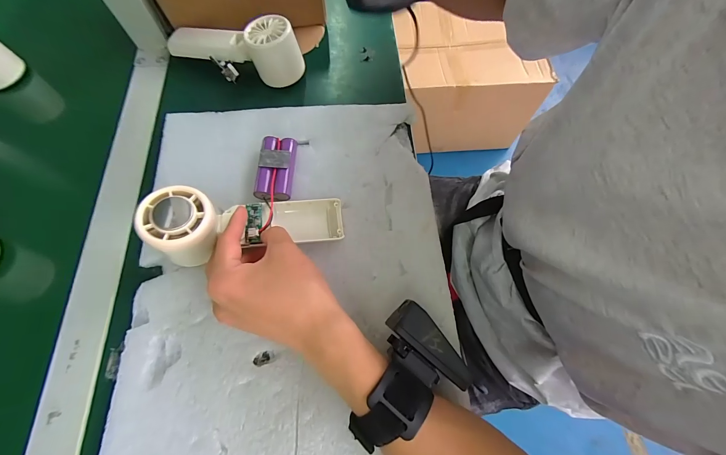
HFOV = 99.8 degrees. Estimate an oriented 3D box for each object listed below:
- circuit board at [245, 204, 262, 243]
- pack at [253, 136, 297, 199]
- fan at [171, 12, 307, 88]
[{"bbox_3d":[-0.099,-0.005,0.276,0.014,0.008,0.039,-4,64,-2],"label":"circuit board"},{"bbox_3d":[-0.087,-0.059,0.310,0.034,0.021,0.068,2,67,1],"label":"pack"},{"bbox_3d":[-0.154,-0.219,0.363,0.162,0.054,0.049,18,68,8],"label":"fan"}]

